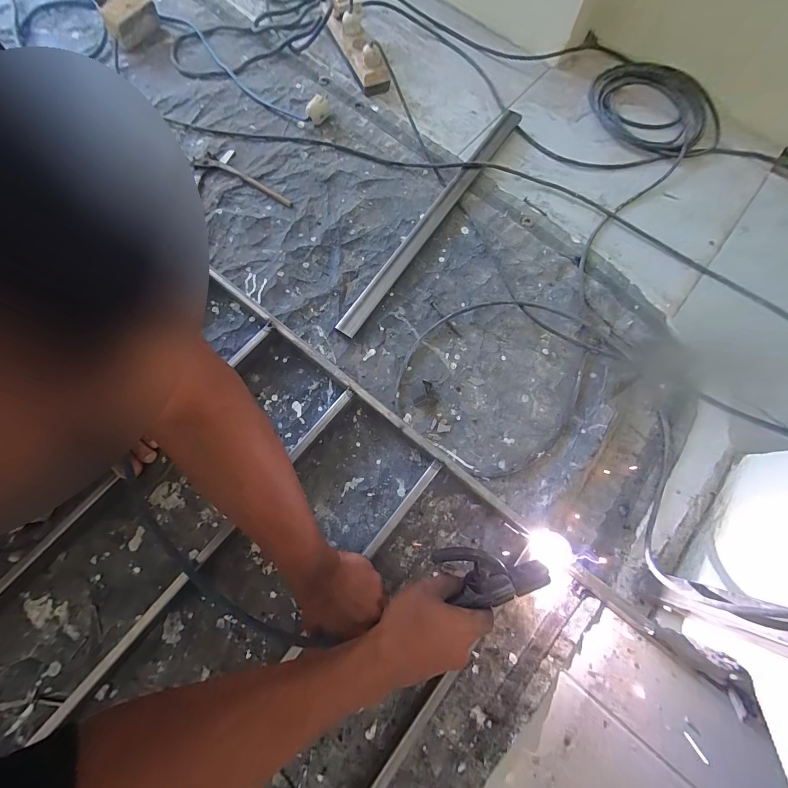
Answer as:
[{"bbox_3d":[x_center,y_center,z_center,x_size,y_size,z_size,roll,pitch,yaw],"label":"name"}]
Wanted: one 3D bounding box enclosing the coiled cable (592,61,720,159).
[{"bbox_3d":[0.548,-0.594,0.716,0.265,0.031,0.221,27,74,6],"label":"coiled cable"}]

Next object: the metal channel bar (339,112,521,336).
[{"bbox_3d":[0.078,-0.331,0.627,0.033,0.026,0.587,33,75,7],"label":"metal channel bar"}]

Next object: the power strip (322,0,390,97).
[{"bbox_3d":[-0.083,-0.742,0.723,0.063,0.065,0.256,-23,76,-9],"label":"power strip"}]

